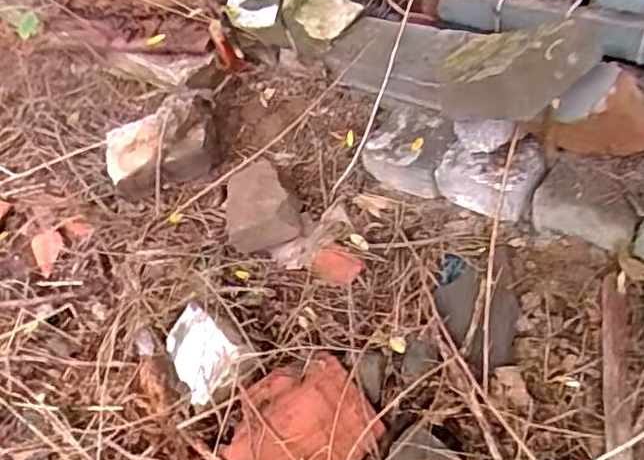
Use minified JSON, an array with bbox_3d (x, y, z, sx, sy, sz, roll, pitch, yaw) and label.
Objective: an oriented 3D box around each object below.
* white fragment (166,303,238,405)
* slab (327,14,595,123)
[{"bbox_3d":[-0.163,0.151,0.793,0.089,0.025,0.121,-54,50,15],"label":"white fragment"},{"bbox_3d":[0.162,-0.212,0.809,0.146,0.115,0.441,-24,26,-18],"label":"slab"}]

